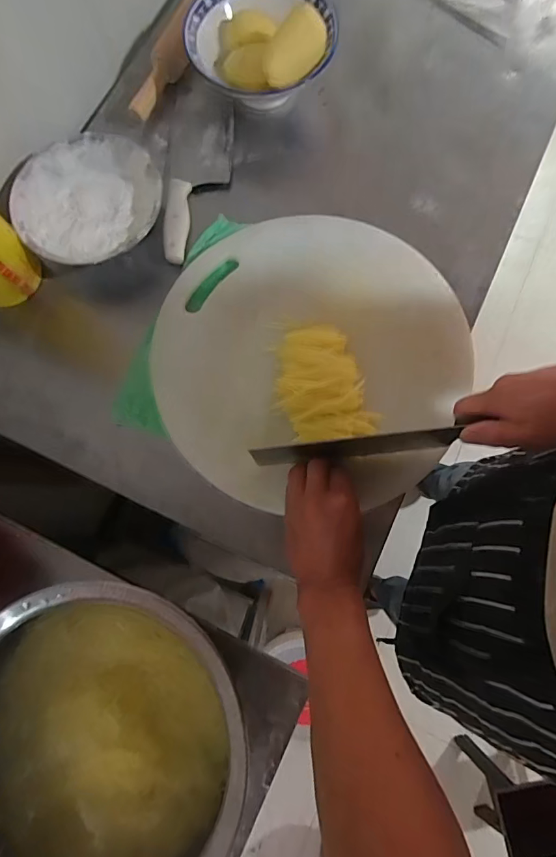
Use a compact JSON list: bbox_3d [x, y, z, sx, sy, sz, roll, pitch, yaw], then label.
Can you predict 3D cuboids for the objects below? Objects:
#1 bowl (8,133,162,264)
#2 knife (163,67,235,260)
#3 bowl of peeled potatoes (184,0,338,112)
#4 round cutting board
[{"bbox_3d":[-0.231,-0.276,0.540,0.174,0.045,0.165,0,77,2],"label":"bowl"},{"bbox_3d":[-0.102,-0.356,0.571,0.084,0.026,0.288,-2,77,2],"label":"knife"},{"bbox_3d":[-0.022,-0.503,0.566,0.187,0.088,0.182,0,77,2],"label":"bowl of peeled potatoes"},{"bbox_3d":[0.040,-0.090,0.507,0.358,0.036,0.351,0,77,2],"label":"round cutting board"}]

